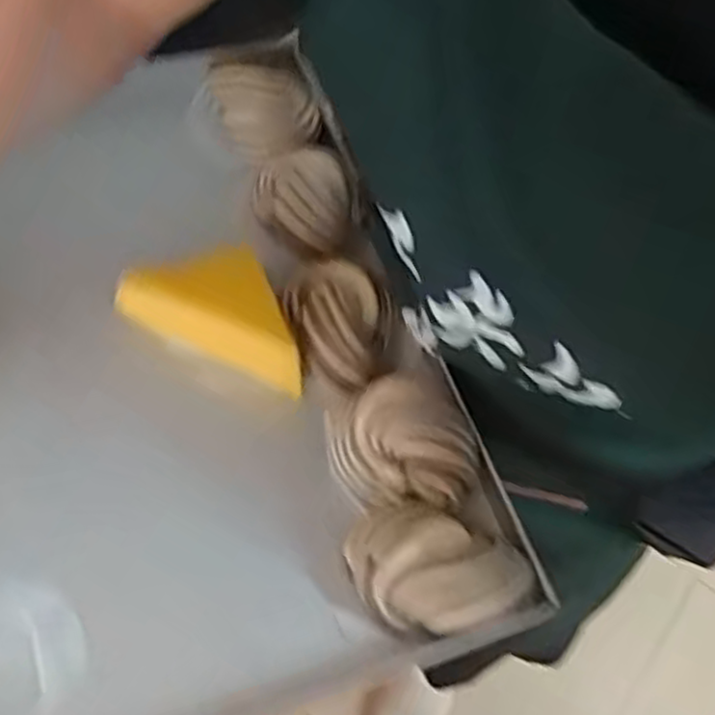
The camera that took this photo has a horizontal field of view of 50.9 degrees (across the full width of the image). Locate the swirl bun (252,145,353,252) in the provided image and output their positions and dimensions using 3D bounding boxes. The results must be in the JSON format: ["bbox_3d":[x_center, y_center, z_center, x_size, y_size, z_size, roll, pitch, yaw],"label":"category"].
[{"bbox_3d":[-0.036,-0.105,0.500,0.060,0.033,0.073,-6,57,-8],"label":"swirl bun"}]

